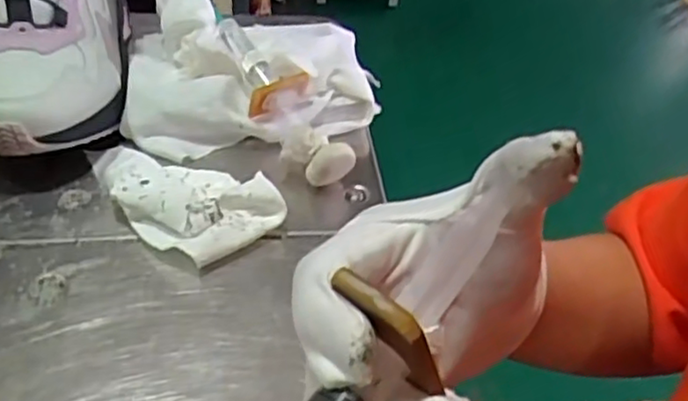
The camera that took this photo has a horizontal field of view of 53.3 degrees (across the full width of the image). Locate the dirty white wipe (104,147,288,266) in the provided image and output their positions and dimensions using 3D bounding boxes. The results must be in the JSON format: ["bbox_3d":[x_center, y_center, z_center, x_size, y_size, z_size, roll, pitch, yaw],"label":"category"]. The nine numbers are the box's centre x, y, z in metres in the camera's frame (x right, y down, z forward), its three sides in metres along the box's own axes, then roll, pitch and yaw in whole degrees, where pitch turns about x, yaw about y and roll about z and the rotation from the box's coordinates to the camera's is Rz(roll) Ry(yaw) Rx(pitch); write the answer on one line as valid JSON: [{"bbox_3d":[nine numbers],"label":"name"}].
[{"bbox_3d":[-0.102,-0.007,0.427,0.117,0.026,0.071,35,49,28],"label":"dirty white wipe"}]

